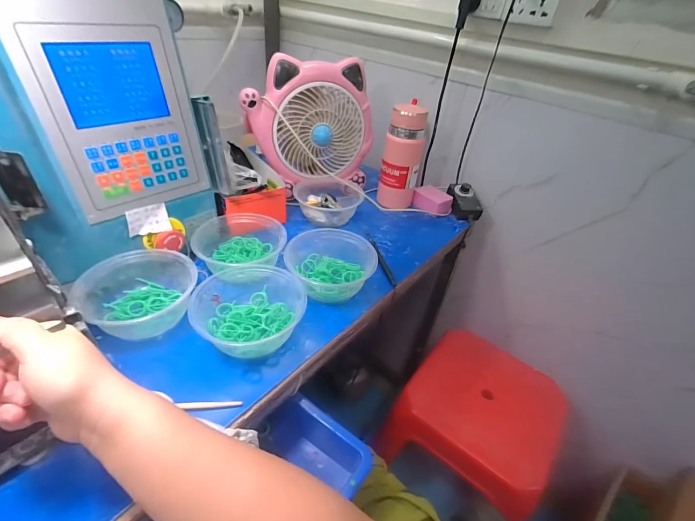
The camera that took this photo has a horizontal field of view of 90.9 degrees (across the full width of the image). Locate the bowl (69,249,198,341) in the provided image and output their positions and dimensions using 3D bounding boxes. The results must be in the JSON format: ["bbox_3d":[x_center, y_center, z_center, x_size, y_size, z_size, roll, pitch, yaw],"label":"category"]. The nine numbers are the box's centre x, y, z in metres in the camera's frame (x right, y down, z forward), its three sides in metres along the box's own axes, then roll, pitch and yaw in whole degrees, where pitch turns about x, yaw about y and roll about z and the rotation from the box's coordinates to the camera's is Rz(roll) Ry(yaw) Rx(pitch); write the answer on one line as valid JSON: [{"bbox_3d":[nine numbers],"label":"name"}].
[{"bbox_3d":[-0.265,0.040,0.457,0.123,0.058,0.118,-9,41,-20],"label":"bowl"}]

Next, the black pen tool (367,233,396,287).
[{"bbox_3d":[0.058,-0.006,0.605,0.014,0.007,0.144,-3,39,-13],"label":"black pen tool"}]

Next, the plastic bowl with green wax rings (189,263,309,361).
[{"bbox_3d":[-0.125,0.065,0.443,0.134,0.061,0.120,22,40,17],"label":"plastic bowl with green wax rings"}]

